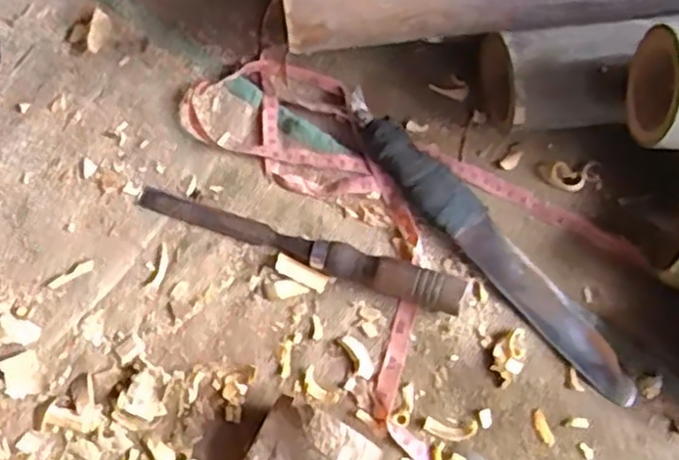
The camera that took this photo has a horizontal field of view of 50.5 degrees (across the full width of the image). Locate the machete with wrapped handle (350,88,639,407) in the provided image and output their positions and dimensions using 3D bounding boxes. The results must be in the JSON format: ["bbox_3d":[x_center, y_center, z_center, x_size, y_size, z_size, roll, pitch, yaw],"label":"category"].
[{"bbox_3d":[0.098,0.007,0.497,0.037,0.020,0.273,-37,73,-14],"label":"machete with wrapped handle"}]

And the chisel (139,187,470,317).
[{"bbox_3d":[-0.030,0.008,0.493,0.236,0.034,0.021,20,69,7],"label":"chisel"}]

